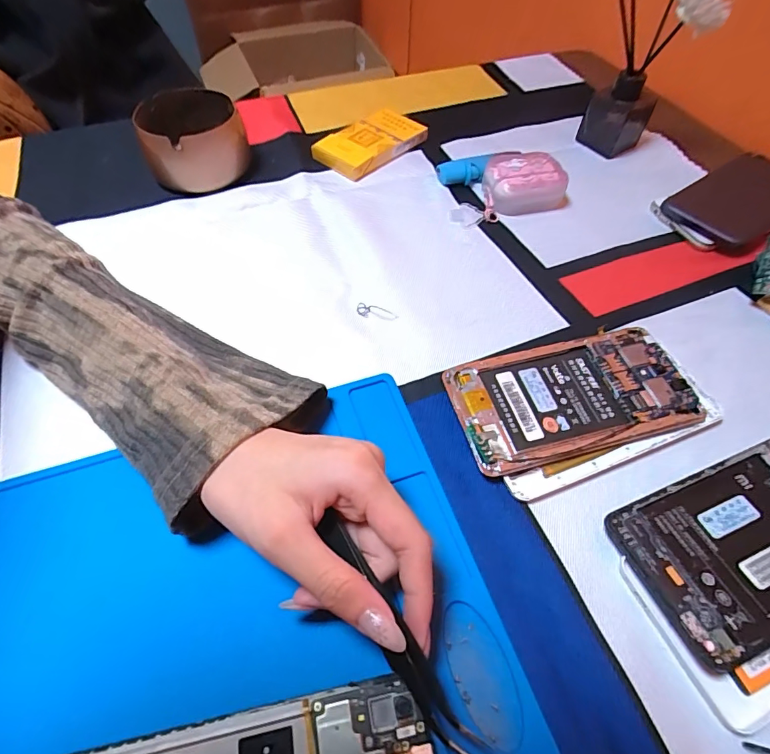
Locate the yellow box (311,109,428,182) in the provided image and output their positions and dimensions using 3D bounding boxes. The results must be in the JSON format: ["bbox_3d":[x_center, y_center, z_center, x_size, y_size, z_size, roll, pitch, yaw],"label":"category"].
[{"bbox_3d":[-0.013,-0.225,0.441,0.060,0.019,0.103,39,64,24],"label":"yellow box"}]

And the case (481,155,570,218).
[{"bbox_3d":[0.118,-0.166,0.393,0.066,0.028,0.050,-10,56,-7],"label":"case"}]

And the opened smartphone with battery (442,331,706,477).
[{"bbox_3d":[0.109,0.012,0.274,0.135,0.013,0.069,-13,56,-8],"label":"opened smartphone with battery"}]

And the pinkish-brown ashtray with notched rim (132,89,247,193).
[{"bbox_3d":[-0.166,-0.207,0.401,0.086,0.051,0.092,-21,58,-14],"label":"pinkish-brown ashtray with notched rim"}]

